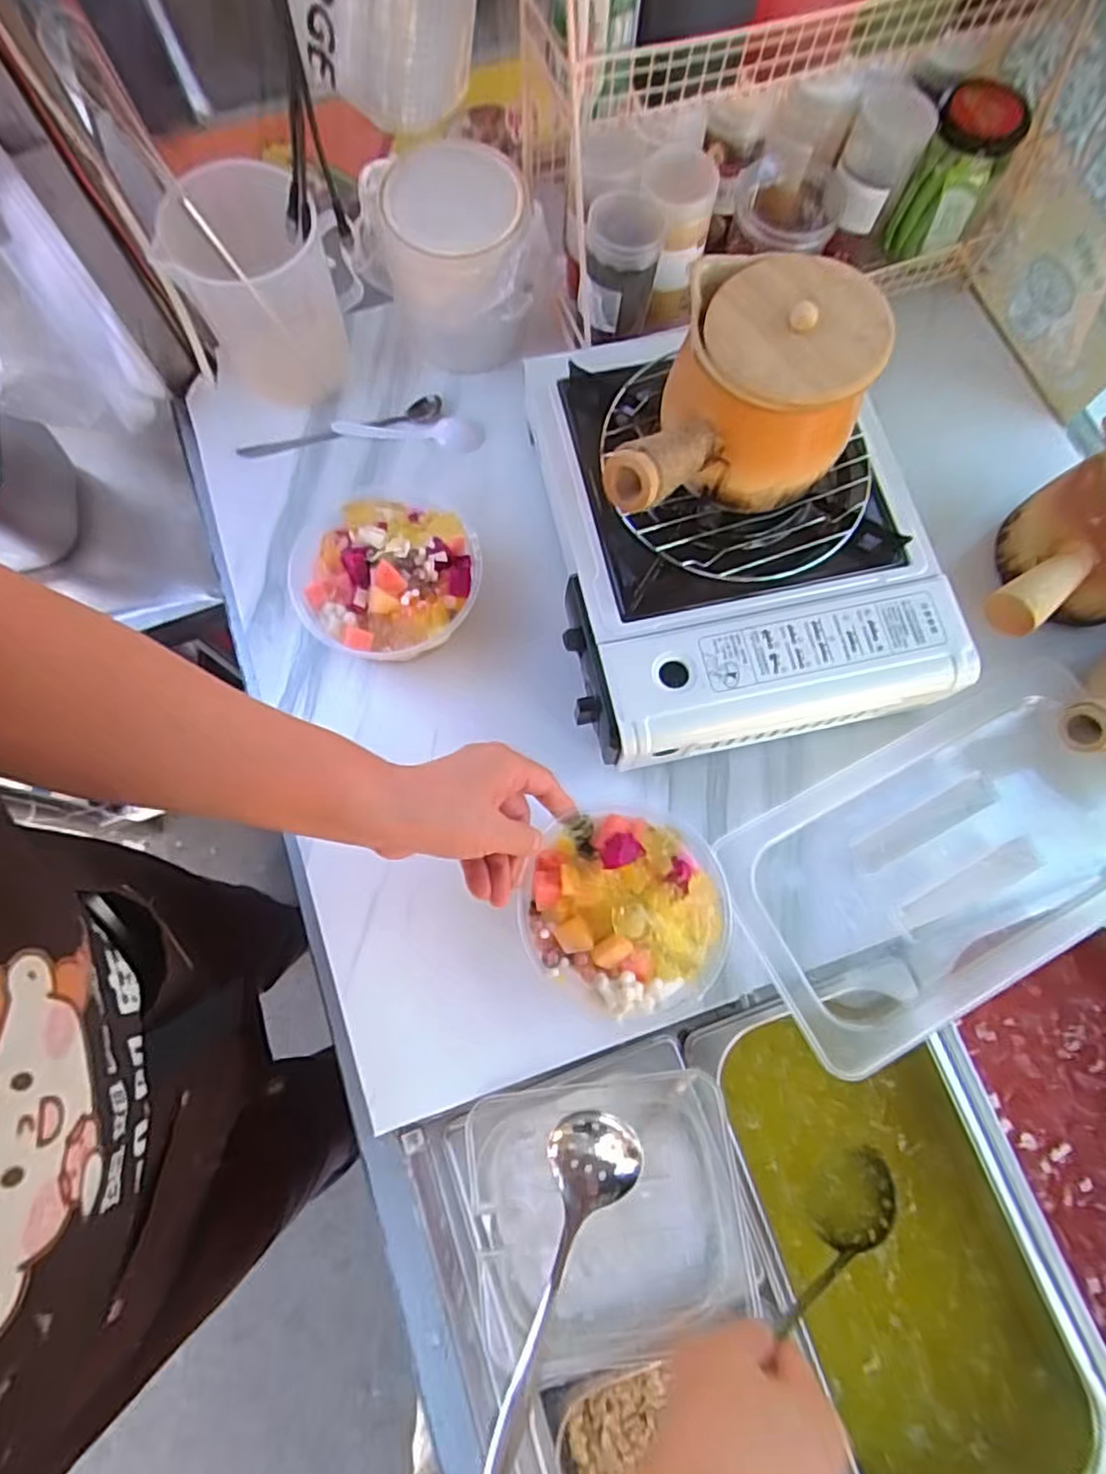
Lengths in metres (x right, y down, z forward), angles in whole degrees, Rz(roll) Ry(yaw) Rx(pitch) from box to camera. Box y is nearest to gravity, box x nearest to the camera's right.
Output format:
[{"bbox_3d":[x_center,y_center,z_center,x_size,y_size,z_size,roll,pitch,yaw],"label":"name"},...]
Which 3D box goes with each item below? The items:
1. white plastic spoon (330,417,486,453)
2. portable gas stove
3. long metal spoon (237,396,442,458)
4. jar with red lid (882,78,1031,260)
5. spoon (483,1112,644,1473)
[{"bbox_3d":[-0.130,-0.276,0.612,0.131,0.009,0.028,1,78,-1],"label":"white plastic spoon"},{"bbox_3d":[0.129,-0.170,0.516,0.273,0.067,0.350,-12,78,-4],"label":"portable gas stove"},{"bbox_3d":[-0.189,-0.276,0.611,0.182,0.009,0.024,-17,79,-5],"label":"long metal spoon"},{"bbox_3d":[0.354,-0.500,0.605,0.070,0.101,0.078,32,79,5],"label":"jar with red lid"},{"bbox_3d":[0.010,0.356,0.433,0.065,0.037,0.221,12,77,1],"label":"spoon"}]

